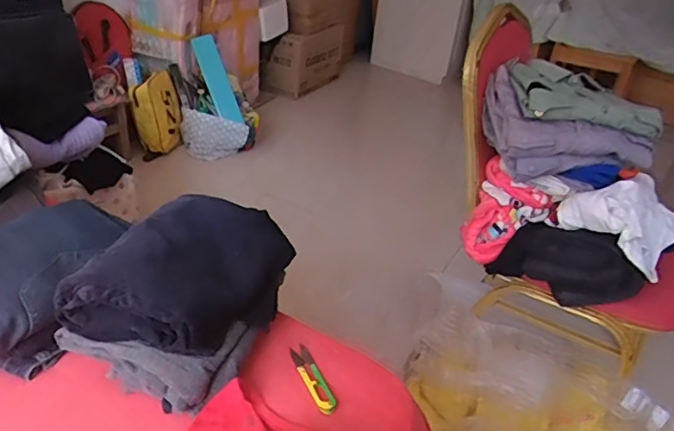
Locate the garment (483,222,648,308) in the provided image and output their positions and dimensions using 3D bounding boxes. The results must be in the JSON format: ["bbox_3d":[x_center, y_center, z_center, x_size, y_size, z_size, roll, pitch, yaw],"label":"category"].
[{"bbox_3d":[0.474,0.104,1.126,0.290,0.179,0.041,27,37,29],"label":"garment"}]

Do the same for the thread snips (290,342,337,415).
[{"bbox_3d":[-0.031,0.207,0.690,0.026,0.006,0.115,-10,35,-25],"label":"thread snips"}]

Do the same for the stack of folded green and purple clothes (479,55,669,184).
[{"bbox_3d":[0.467,-0.197,1.117,0.292,0.169,0.233,1,32,-8],"label":"stack of folded green and purple clothes"}]

